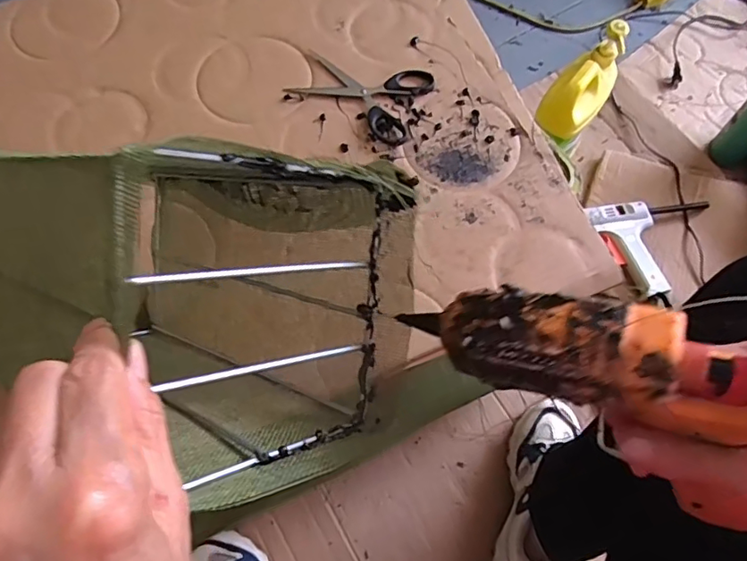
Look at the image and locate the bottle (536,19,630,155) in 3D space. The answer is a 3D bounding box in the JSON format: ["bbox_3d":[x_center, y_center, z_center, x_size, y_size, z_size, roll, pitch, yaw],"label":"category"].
[{"bbox_3d":[0.299,-0.278,0.781,0.073,0.092,0.170,35,90,14],"label":"bottle"}]

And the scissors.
[{"bbox_3d":[-0.015,-0.200,0.569,0.135,0.007,0.091,24,67,9],"label":"scissors"}]

